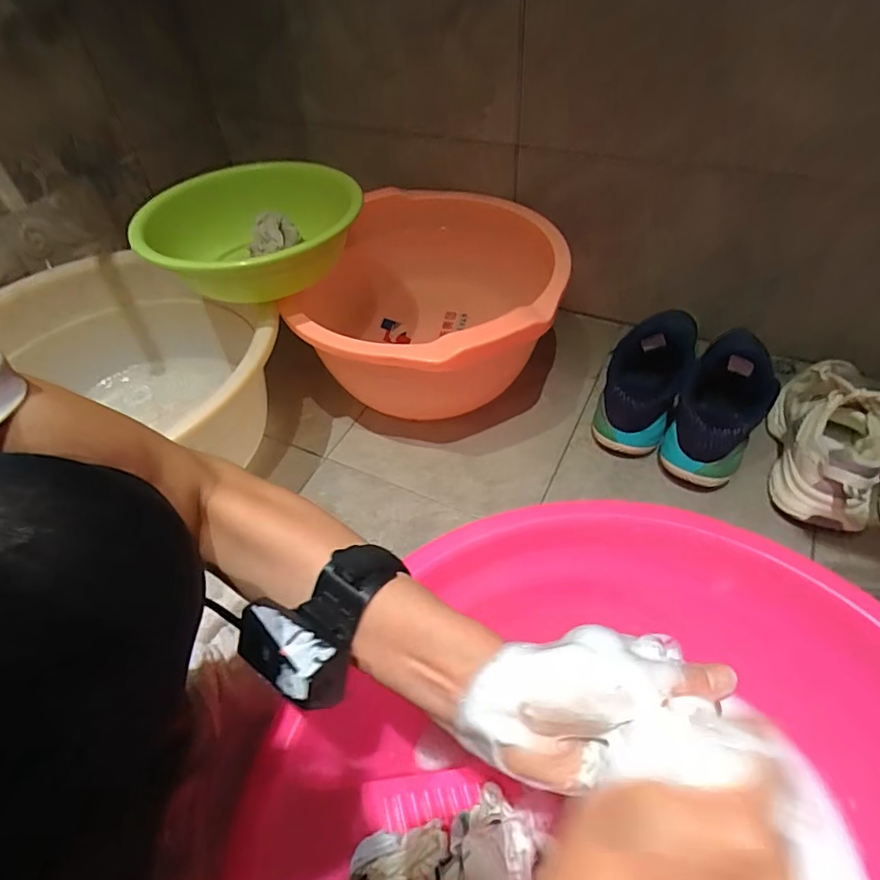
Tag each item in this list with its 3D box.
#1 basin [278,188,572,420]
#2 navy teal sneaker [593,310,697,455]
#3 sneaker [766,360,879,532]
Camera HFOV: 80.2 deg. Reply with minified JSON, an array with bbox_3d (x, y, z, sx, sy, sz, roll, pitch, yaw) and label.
[{"bbox_3d":[-0.004,-0.187,0.786,0.355,0.197,0.405,0,49,5],"label":"basin"},{"bbox_3d":[0.288,-0.107,0.729,0.102,0.132,0.250,13,52,16],"label":"navy teal sneaker"},{"bbox_3d":[0.473,-0.013,0.631,0.102,0.107,0.221,15,52,18],"label":"sneaker"}]

